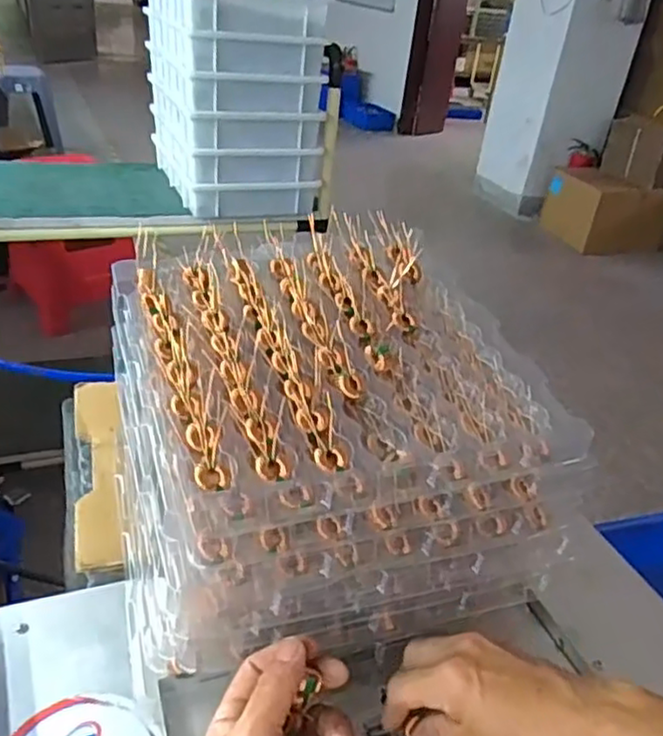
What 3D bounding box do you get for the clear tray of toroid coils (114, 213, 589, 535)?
[{"bbox_3d":[0.000,-0.016,0.512,0.294,0.051,0.292,-7,47,-20],"label":"clear tray of toroid coils"}]

